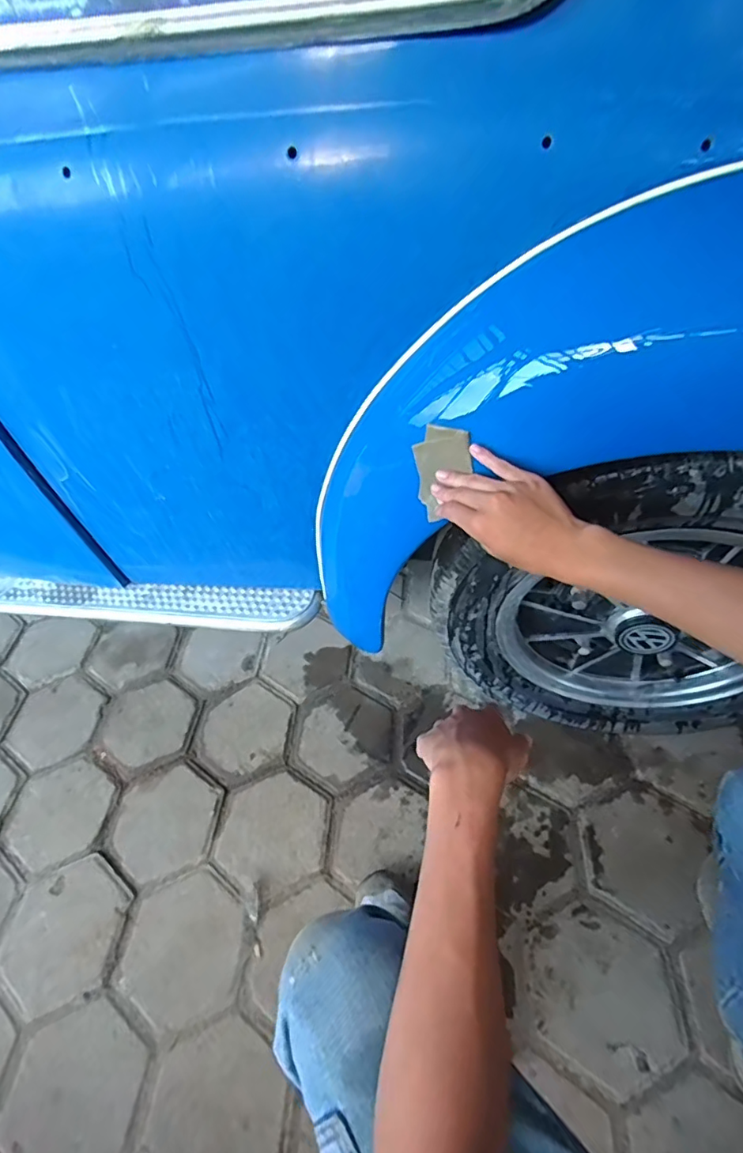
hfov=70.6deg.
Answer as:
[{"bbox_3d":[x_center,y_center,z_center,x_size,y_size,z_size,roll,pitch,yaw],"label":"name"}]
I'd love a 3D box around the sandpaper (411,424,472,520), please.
[{"bbox_3d":[0.075,-0.105,0.540,0.062,0.097,0.010,6,30,33],"label":"sandpaper"}]

